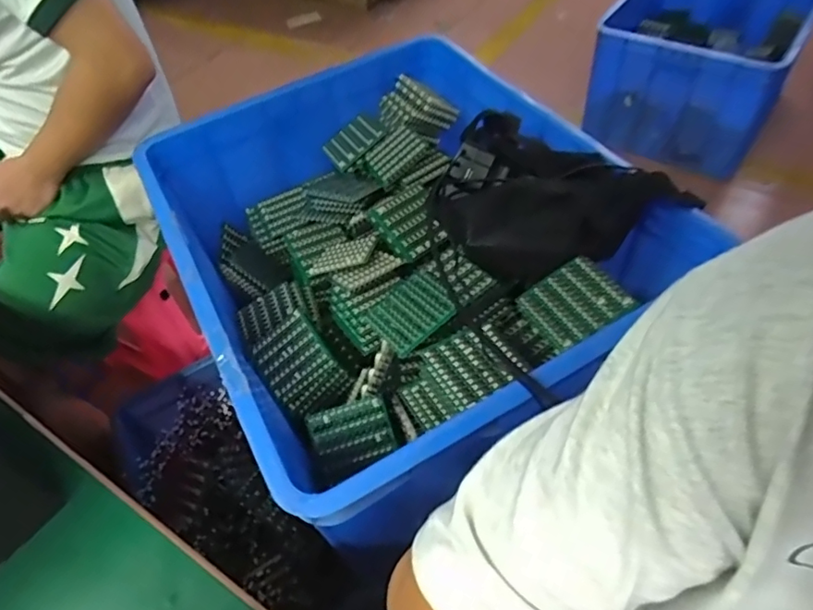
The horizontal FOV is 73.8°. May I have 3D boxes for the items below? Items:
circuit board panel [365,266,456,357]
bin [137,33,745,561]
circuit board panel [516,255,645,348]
[{"bbox_3d":[0.003,0.004,0.571,0.082,0.009,0.086,-36,44,-8],"label":"circuit board panel"},{"bbox_3d":[-0.018,-0.097,0.693,0.478,0.230,0.621,-27,54,-15],"label":"bin"},{"bbox_3d":[0.168,-0.003,0.541,0.087,0.006,0.082,-36,54,-5],"label":"circuit board panel"}]

